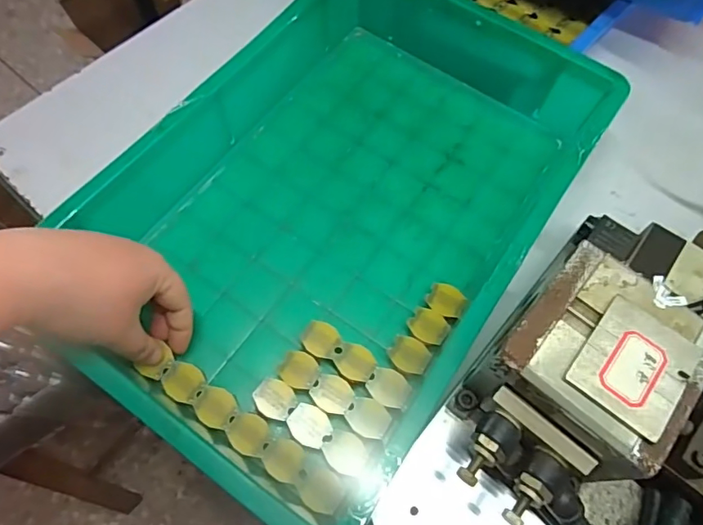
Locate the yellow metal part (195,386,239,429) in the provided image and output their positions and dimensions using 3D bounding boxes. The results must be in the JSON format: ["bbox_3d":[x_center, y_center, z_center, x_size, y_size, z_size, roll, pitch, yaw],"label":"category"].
[{"bbox_3d":[-0.097,0.102,0.353,0.029,0.004,0.025,31,69,12],"label":"yellow metal part"}]

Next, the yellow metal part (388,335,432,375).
[{"bbox_3d":[0.044,0.070,0.376,0.029,0.007,0.025,29,68,11],"label":"yellow metal part"}]

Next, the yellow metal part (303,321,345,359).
[{"bbox_3d":[-0.021,0.059,0.377,0.028,0.004,0.025,23,70,4],"label":"yellow metal part"}]

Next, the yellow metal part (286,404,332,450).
[{"bbox_3d":[-0.029,0.114,0.351,0.031,0.004,0.025,35,69,14],"label":"yellow metal part"}]

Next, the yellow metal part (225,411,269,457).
[{"bbox_3d":[-0.071,0.119,0.346,0.030,0.004,0.025,35,70,14],"label":"yellow metal part"}]

